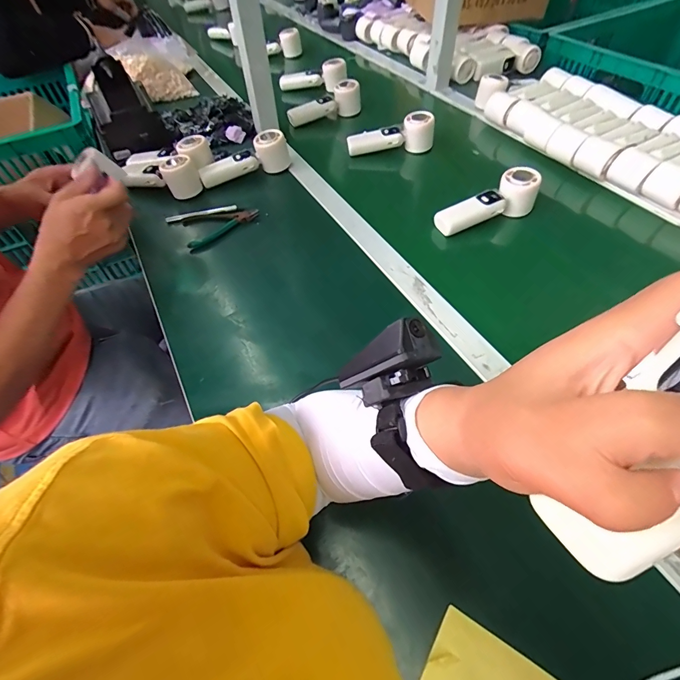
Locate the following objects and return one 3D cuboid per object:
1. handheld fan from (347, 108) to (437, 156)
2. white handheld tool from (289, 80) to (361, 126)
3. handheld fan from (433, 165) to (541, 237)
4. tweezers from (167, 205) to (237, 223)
[{"bbox_3d":[0.098,-0.401,0.744,0.169,0.066,0.050,-3,52,2],"label":"handheld fan"},{"bbox_3d":[-0.033,-0.522,0.832,0.179,0.072,0.048,-28,56,-17],"label":"white handheld tool"},{"bbox_3d":[0.223,-0.210,0.589,0.163,0.078,0.044,-19,54,-11],"label":"handheld fan"},{"bbox_3d":[-0.236,-0.216,0.643,0.116,0.013,0.016,-17,53,-9],"label":"tweezers"}]

